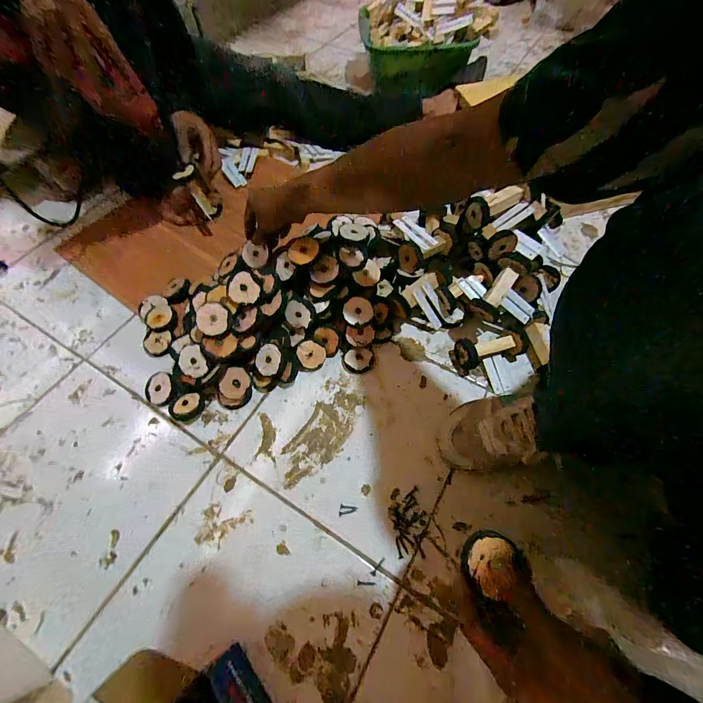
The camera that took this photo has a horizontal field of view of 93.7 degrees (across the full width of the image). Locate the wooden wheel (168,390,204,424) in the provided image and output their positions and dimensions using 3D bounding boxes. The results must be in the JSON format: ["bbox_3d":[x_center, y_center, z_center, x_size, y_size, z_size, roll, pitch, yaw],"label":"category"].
[{"bbox_3d":[-0.258,0.085,0.511,0.047,0.023,0.049,0,63,-1],"label":"wooden wheel"}]

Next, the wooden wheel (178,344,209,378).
[{"bbox_3d":[-0.234,0.015,0.484,0.039,0.007,0.048,-21,94,5],"label":"wooden wheel"}]

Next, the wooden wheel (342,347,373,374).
[{"bbox_3d":[0.009,0.015,0.554,0.050,0.018,0.043,7,63,2],"label":"wooden wheel"}]

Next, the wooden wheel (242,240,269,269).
[{"bbox_3d":[-0.161,-0.161,0.557,0.043,0.007,0.039,-3,105,-12],"label":"wooden wheel"}]

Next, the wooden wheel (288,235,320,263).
[{"bbox_3d":[-0.071,-0.157,0.503,0.044,0.013,0.058,13,63,7],"label":"wooden wheel"}]

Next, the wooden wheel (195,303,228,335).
[{"bbox_3d":[-0.201,-0.048,0.474,0.041,0.004,0.047,2,80,-24],"label":"wooden wheel"}]

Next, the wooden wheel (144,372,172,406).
[{"bbox_3d":[-0.306,0.058,0.522,0.044,0.014,0.048,0,63,-1],"label":"wooden wheel"}]

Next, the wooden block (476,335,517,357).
[{"bbox_3d":[0.234,-0.010,0.540,0.066,0.007,0.026,-14,56,-3],"label":"wooden block"}]

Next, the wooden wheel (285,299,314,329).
[{"bbox_3d":[-0.082,-0.059,0.515,0.046,0.046,0.007,-2,27,18],"label":"wooden wheel"}]

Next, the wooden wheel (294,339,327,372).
[{"bbox_3d":[-0.067,0.006,0.546,0.050,0.016,0.053,1,104,3],"label":"wooden wheel"}]

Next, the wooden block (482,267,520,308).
[{"bbox_3d":[0.237,-0.102,0.524,0.028,0.060,0.010,36,24,16],"label":"wooden block"}]

